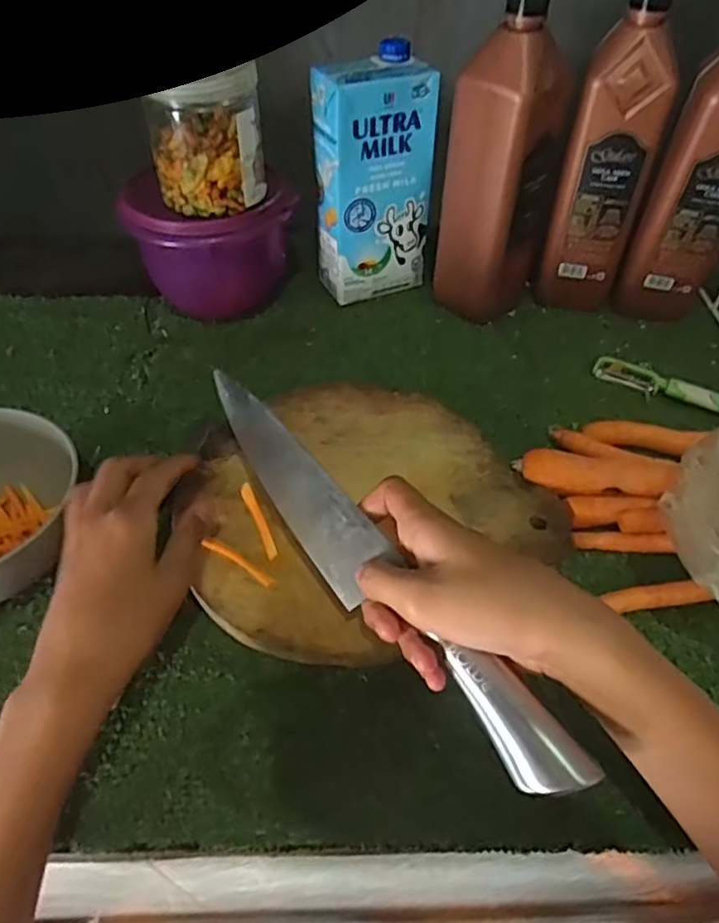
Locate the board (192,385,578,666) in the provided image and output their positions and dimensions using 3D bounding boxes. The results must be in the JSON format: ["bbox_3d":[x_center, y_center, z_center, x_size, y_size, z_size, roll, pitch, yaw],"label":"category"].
[{"bbox_3d":[-0.006,0.028,0.472,0.234,0.022,0.217,1,50,-2],"label":"board"}]

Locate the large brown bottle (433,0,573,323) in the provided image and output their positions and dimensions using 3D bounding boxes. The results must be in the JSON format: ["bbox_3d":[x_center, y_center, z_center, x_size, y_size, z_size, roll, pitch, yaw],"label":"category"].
[{"bbox_3d":[0.120,-0.244,0.555,0.077,0.256,0.080,28,54,19],"label":"large brown bottle"}]

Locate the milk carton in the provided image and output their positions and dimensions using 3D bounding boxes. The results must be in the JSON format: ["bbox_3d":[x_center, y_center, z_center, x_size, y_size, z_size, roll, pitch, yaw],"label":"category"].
[{"bbox_3d":[0.014,-0.248,0.592,0.097,0.195,0.059,-21,54,-19],"label":"milk carton"}]

